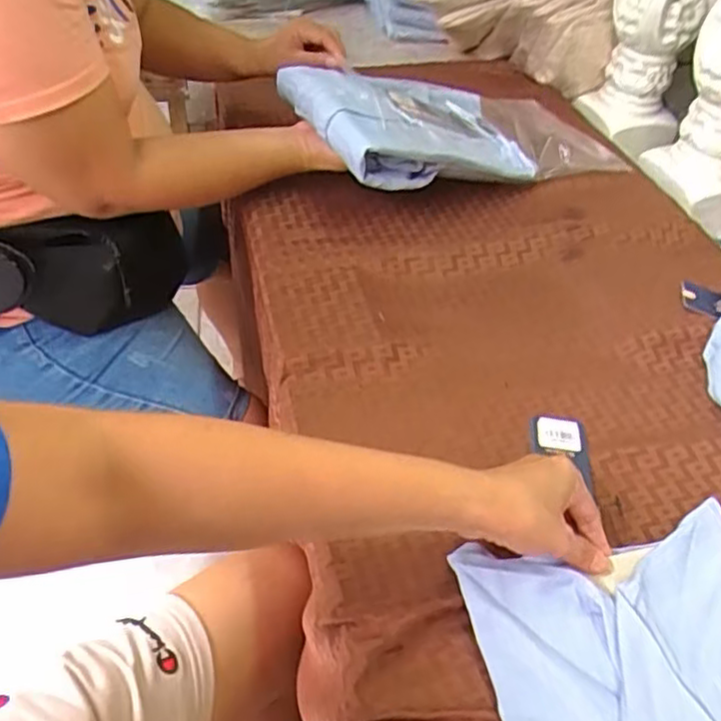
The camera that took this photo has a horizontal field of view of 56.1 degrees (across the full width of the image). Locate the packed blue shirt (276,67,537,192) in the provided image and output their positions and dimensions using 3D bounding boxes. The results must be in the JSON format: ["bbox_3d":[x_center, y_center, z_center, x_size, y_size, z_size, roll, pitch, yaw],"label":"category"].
[{"bbox_3d":[0.057,-0.284,0.792,0.265,0.050,0.196,-8,55,-32],"label":"packed blue shirt"}]

